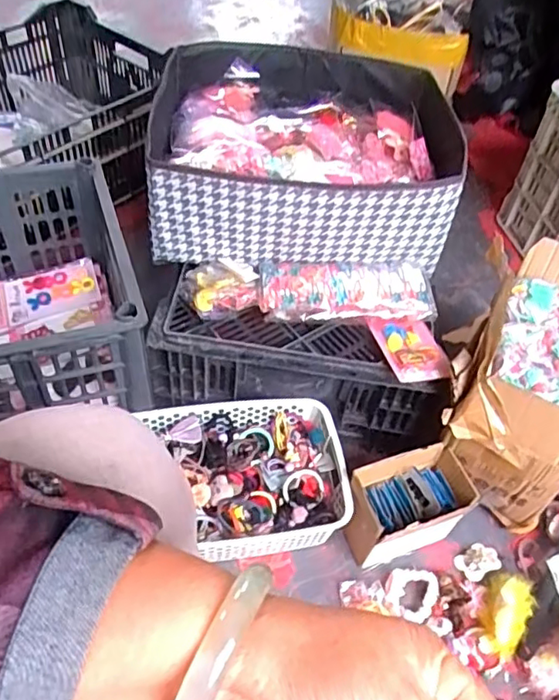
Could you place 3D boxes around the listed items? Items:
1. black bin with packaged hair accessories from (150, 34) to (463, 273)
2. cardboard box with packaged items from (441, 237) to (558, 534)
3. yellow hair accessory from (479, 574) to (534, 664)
[{"bbox_3d":[0.032,-0.283,0.847,0.388,0.151,0.345,4,50,-4],"label":"black bin with packaged hair accessories"},{"bbox_3d":[0.351,0.034,0.816,0.204,0.226,0.340,21,51,11],"label":"cardboard box with packaged items"},{"bbox_3d":[0.282,0.326,0.725,0.052,0.047,0.102,25,52,14],"label":"yellow hair accessory"}]

